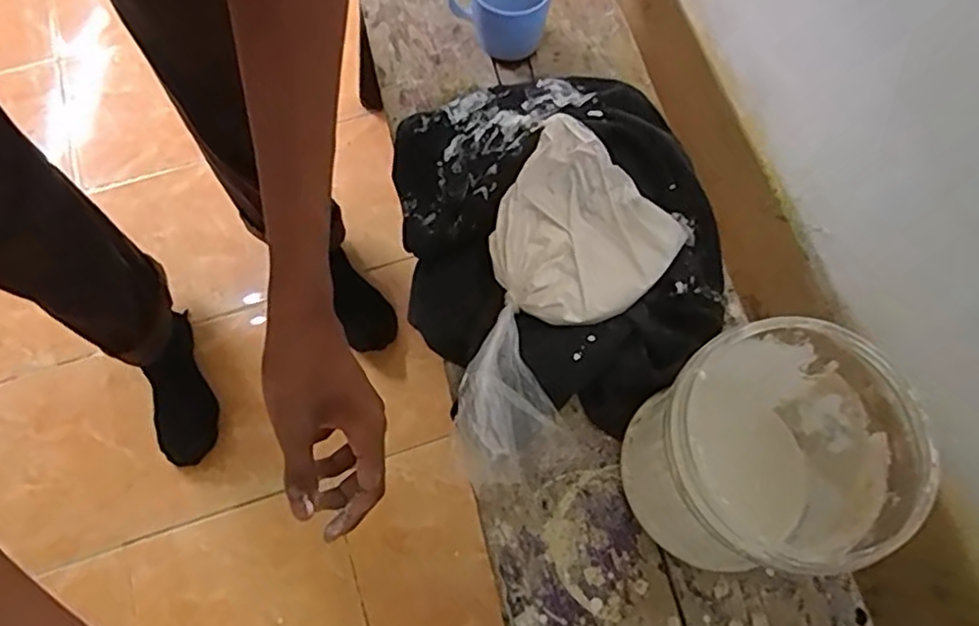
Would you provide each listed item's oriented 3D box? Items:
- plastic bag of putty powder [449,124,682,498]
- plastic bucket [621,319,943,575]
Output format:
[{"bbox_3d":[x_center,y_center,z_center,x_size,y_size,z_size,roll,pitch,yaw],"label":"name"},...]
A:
[{"bbox_3d":[0.045,-0.006,0.519,0.140,0.052,0.282,27,73,9],"label":"plastic bag of putty powder"},{"bbox_3d":[0.174,0.092,0.439,0.141,0.158,0.135,0,71,0],"label":"plastic bucket"}]

